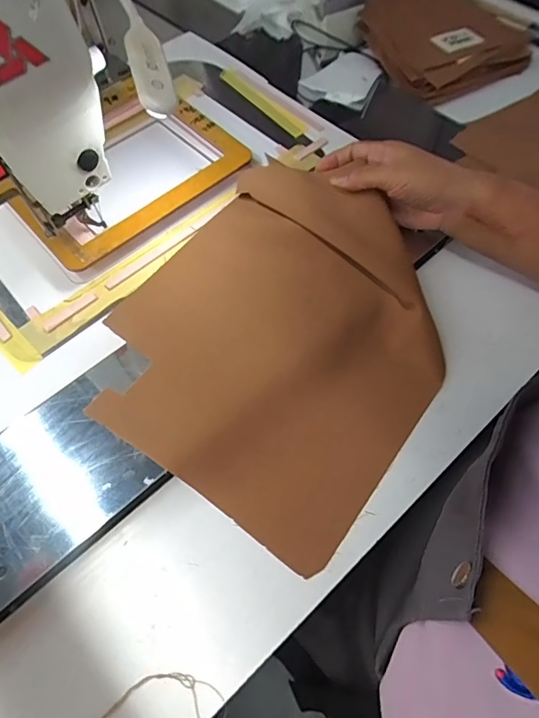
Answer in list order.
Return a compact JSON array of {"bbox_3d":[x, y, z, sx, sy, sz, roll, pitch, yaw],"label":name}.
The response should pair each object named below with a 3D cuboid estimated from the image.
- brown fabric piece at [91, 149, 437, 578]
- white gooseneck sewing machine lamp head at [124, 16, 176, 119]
[{"bbox_3d":[0.008,-0.024,0.417,0.282,0.062,0.307,31,70,15],"label":"brown fabric piece"},{"bbox_3d":[-0.094,-0.227,0.351,0.028,0.017,0.096,-16,62,-5],"label":"white gooseneck sewing machine lamp head"}]

